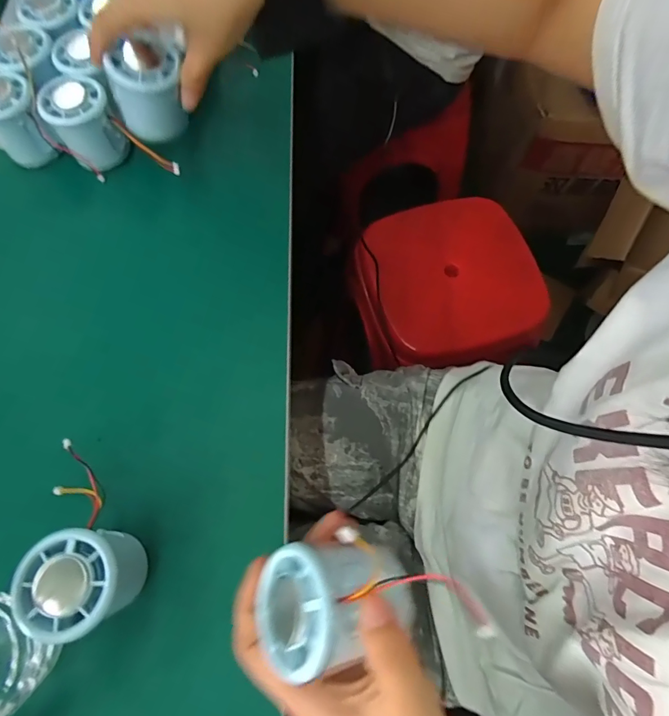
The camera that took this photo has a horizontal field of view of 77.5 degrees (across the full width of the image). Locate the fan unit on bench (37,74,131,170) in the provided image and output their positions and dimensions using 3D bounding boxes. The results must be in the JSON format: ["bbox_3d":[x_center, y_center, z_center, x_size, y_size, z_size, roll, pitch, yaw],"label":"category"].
[{"bbox_3d":[-0.232,-0.217,0.386,0.054,0.055,0.050,0,69,1],"label":"fan unit on bench"}]

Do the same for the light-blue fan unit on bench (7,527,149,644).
[{"bbox_3d":[-0.153,0.136,0.257,0.051,0.059,0.054,0,69,1],"label":"light-blue fan unit on bench"}]

